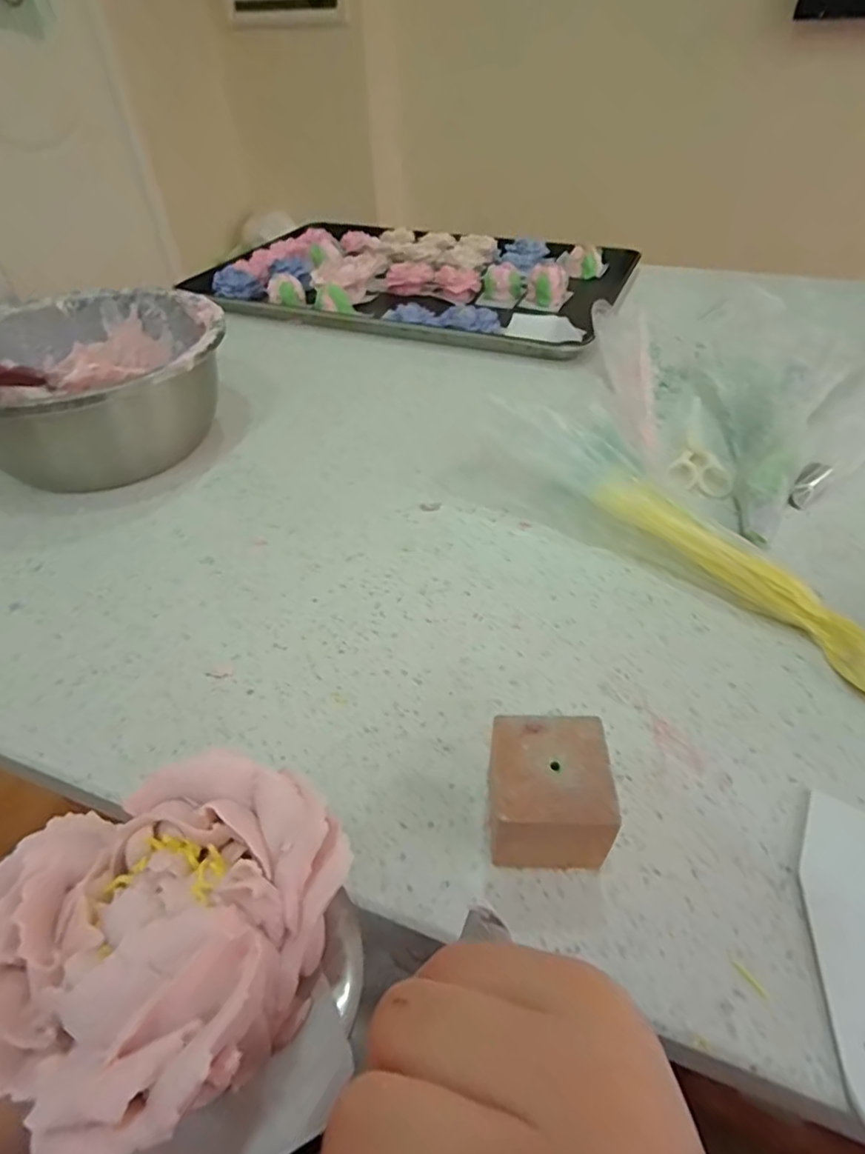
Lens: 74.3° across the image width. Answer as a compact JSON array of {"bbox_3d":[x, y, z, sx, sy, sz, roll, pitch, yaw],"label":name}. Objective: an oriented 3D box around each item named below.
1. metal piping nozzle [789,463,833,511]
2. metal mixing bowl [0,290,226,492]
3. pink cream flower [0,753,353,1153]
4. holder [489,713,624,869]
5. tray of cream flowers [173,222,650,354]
[{"bbox_3d":[0.306,-0.073,0.462,0.020,0.015,0.047,34,74,30],"label":"metal piping nozzle"},{"bbox_3d":[-0.299,-0.175,0.526,0.216,0.102,0.234,-14,46,-13],"label":"metal mixing bowl"},{"bbox_3d":[-0.056,0.069,0.120,0.062,0.031,0.064,22,49,21],"label":"pink cream flower"},{"bbox_3d":[0.051,0.101,0.264,0.052,0.052,0.053,1,44,2],"label":"holder"},{"bbox_3d":[-0.019,-0.446,0.839,0.552,0.046,0.397,14,46,14],"label":"tray of cream flowers"}]

